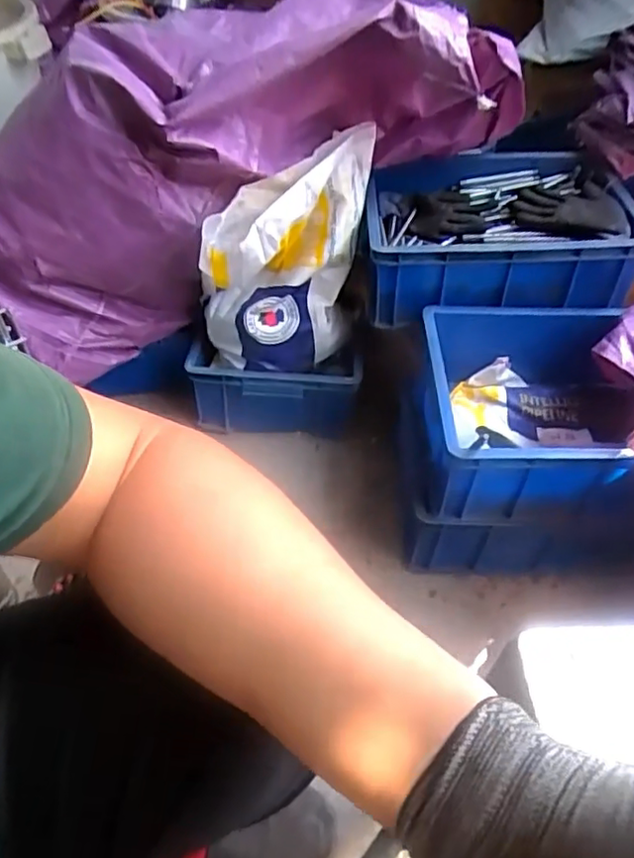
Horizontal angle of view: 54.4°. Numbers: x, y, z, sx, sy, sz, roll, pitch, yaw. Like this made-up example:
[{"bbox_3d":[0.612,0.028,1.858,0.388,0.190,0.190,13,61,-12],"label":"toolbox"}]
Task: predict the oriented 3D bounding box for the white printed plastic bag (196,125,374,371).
[{"bbox_3d":[-0.047,-0.255,0.948,0.284,0.349,0.144,-25,54,-22],"label":"white printed plastic bag"}]

